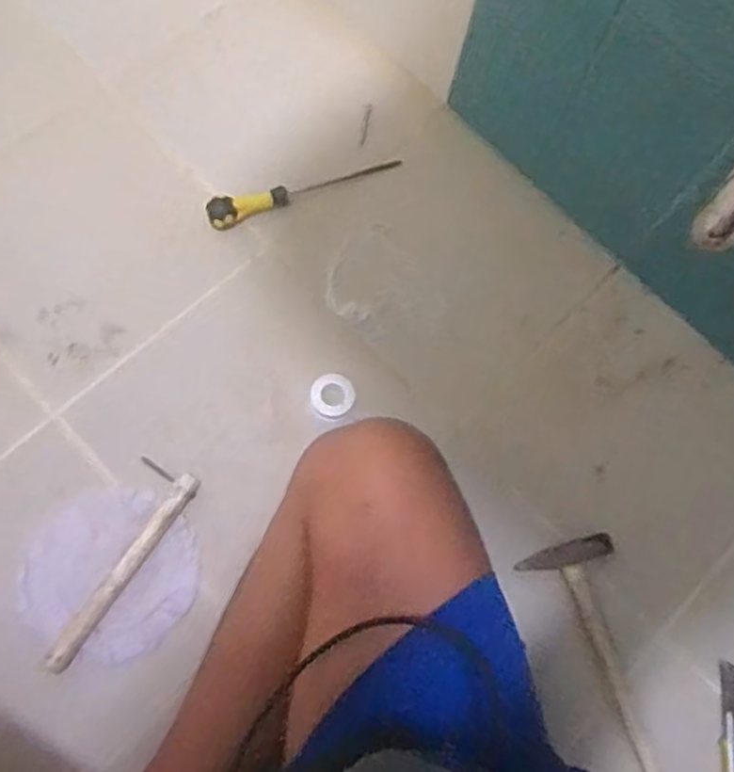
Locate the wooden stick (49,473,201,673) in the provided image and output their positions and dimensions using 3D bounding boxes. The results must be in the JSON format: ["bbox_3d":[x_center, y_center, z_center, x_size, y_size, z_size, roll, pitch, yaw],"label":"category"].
[{"bbox_3d":[-0.242,0.183,0.745,0.021,0.026,0.221,33,74,6],"label":"wooden stick"}]

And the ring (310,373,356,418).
[{"bbox_3d":[-0.038,0.011,0.815,0.048,0.011,0.048,1,73,-4],"label":"ring"}]

